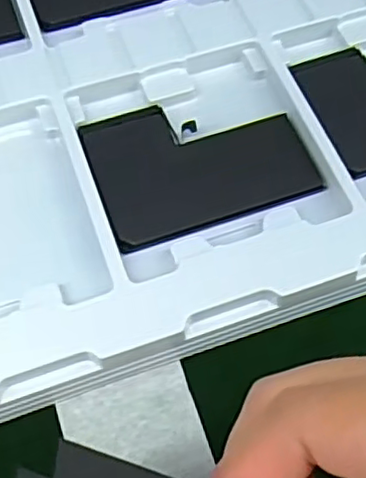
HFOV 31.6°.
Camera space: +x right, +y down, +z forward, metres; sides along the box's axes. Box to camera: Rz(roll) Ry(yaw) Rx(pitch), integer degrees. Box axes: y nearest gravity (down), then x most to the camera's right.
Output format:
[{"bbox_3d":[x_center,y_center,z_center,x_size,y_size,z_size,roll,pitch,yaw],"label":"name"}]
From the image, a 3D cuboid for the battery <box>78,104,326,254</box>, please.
[{"bbox_3d":[0.006,-0.036,0.282,0.089,0.006,0.067,-18,69,-10],"label":"battery"}]

